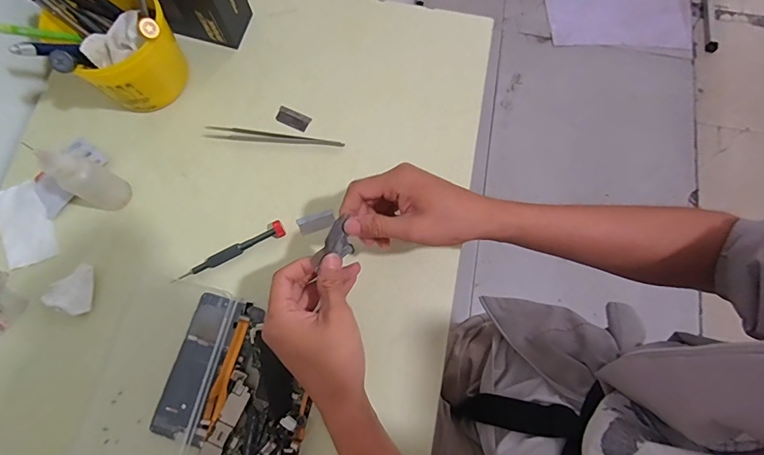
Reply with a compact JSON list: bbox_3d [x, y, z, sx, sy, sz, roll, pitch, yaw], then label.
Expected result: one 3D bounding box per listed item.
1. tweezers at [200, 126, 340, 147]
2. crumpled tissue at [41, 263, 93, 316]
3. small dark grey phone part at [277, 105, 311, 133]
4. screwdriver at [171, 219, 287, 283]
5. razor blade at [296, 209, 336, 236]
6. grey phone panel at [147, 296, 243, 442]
[{"bbox_3d":[-0.121,-0.100,0.461,0.152,0.004,0.014,6,77,0],"label":"tweezers"},{"bbox_3d":[-0.316,0.063,0.413,0.047,0.008,0.049,-5,77,-2],"label":"crumpled tissue"},{"bbox_3d":[-0.102,-0.125,0.469,0.039,0.004,0.020,27,78,5],"label":"small dark grey phone part"},{"bbox_3d":[-0.158,0.024,0.423,0.120,0.014,0.016,-24,79,-6],"label":"screwdriver"},{"bbox_3d":[-0.070,-0.006,0.441,0.038,0.004,0.020,-19,78,-6],"label":"razor blade"},{"bbox_3d":[-0.179,0.134,0.397,0.052,0.007,0.133,14,77,2],"label":"grey phone panel"}]

